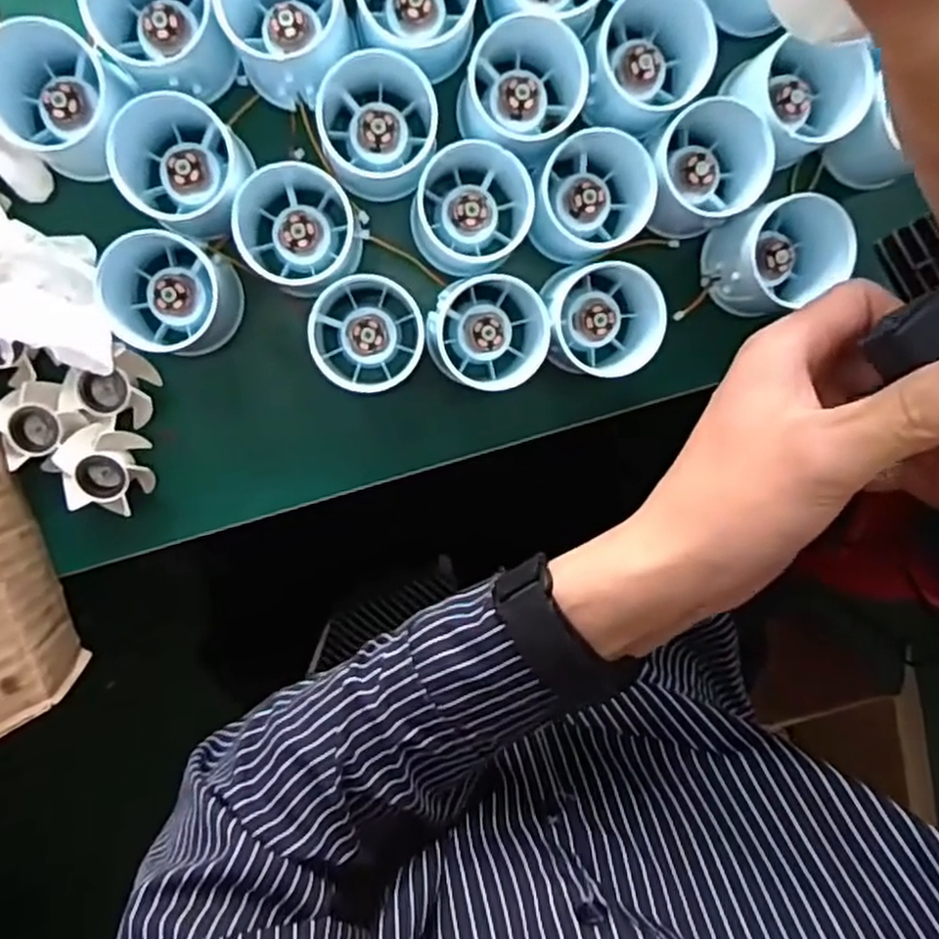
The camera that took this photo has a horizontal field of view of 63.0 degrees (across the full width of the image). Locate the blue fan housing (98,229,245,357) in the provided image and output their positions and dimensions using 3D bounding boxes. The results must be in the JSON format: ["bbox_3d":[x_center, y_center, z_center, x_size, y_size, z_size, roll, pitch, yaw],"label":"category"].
[{"bbox_3d":[-0.137,-0.083,0.362,0.051,0.050,0.056,-1,98,-5],"label":"blue fan housing"}]

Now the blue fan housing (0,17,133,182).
[{"bbox_3d":[-0.182,-0.163,0.340,0.052,0.055,0.050,-1,98,-5],"label":"blue fan housing"}]

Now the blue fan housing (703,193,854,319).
[{"bbox_3d":[0.149,-0.104,0.373,0.053,0.047,0.048,-21,100,-2],"label":"blue fan housing"}]

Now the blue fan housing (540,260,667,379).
[{"bbox_3d":[0.066,-0.074,0.373,0.052,0.048,0.055,-1,98,-5],"label":"blue fan housing"}]

